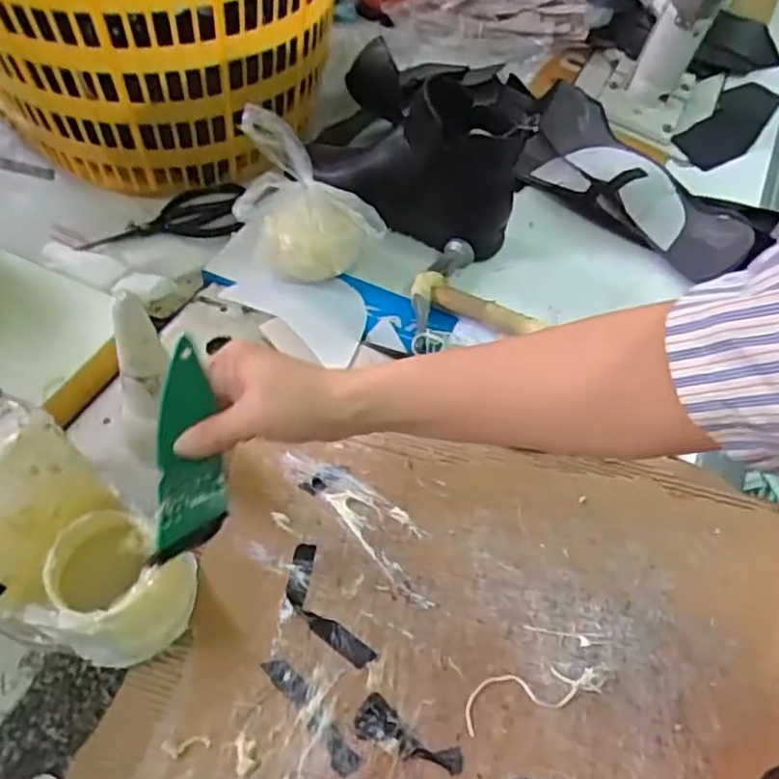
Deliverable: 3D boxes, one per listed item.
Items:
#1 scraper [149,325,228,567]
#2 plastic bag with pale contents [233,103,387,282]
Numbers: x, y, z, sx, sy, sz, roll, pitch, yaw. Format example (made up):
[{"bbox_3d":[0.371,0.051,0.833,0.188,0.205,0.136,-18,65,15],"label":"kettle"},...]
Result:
[{"bbox_3d":[-0.114,0.038,0.391,0.041,0.133,0.005,3,12,-26],"label":"scraper"},{"bbox_3d":[-0.068,-0.170,0.614,0.123,0.142,0.092,1,54,-1],"label":"plastic bag with pale contents"}]

